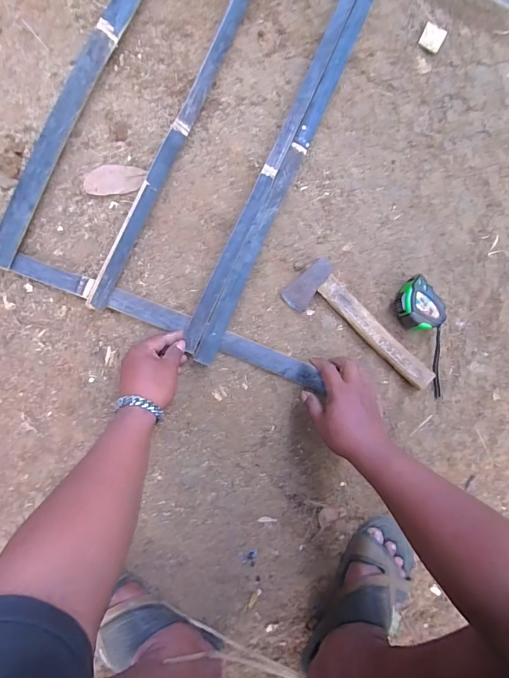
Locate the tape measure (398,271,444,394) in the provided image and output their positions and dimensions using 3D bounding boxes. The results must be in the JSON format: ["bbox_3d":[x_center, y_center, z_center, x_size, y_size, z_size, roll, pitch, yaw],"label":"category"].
[{"bbox_3d":[0.290,-0.006,0.582,0.063,0.044,0.195,-29,94,-6],"label":"tape measure"}]

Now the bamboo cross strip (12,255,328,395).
[{"bbox_3d":[-0.242,-0.071,0.529,0.744,0.018,0.035,21,88,-6],"label":"bamboo cross strip"}]

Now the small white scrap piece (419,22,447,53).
[{"bbox_3d":[0.298,-0.503,0.596,0.036,0.014,0.034,21,88,-7],"label":"small white scrap piece"}]

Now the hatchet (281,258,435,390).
[{"bbox_3d":[0.178,-0.019,0.580,0.273,0.026,0.081,37,86,-6],"label":"hatchet"}]

